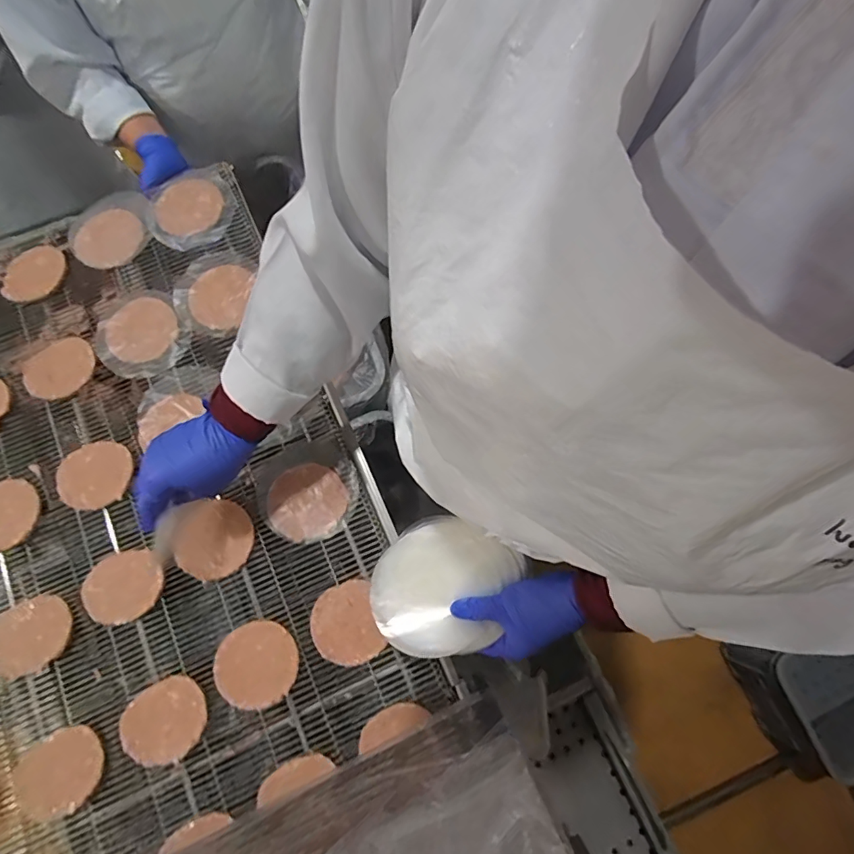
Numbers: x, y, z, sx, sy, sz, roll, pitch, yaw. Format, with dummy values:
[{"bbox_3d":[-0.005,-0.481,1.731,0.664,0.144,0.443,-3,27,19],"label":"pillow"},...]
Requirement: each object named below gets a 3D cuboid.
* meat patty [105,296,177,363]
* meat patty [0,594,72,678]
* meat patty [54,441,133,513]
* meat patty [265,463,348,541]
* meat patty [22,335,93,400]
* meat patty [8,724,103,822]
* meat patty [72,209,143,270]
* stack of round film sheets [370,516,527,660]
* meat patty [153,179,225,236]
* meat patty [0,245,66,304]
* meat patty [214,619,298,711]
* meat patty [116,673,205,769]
[{"bbox_3d":[-0.378,-0.130,0.631,0.083,0.008,0.090,0,76,0],"label":"meat patty"},{"bbox_3d":[-0.454,0.239,0.548,0.092,0.005,0.079,-16,77,-3],"label":"meat patty"},{"bbox_3d":[-0.407,0.057,0.585,0.082,0.017,0.081,0,76,0],"label":"meat patty"},{"bbox_3d":[-0.145,0.090,0.579,0.092,0.009,0.085,0,76,0],"label":"meat patty"},{"bbox_3d":[-0.481,-0.077,0.621,0.086,0.006,0.082,0,76,0],"label":"meat patty"},{"bbox_3d":[-0.398,0.373,0.513,0.093,0.004,0.077,-37,79,-8],"label":"meat patty"},{"bbox_3d":[-0.442,-0.263,0.660,0.080,0.008,0.092,43,80,10],"label":"meat patty"},{"bbox_3d":[0.015,0.161,0.481,0.129,0.022,0.132,19,77,5],"label":"stack of round film sheets"},{"bbox_3d":[-0.333,-0.308,0.669,0.091,0.008,0.081,-35,79,-7],"label":"meat patty"},{"bbox_3d":[-0.540,-0.211,0.656,0.078,0.009,0.080,0,76,0],"label":"meat patty"},{"bbox_3d":[-0.193,0.269,0.545,0.090,0.017,0.087,0,76,0],"label":"meat patty"},{"bbox_3d":[-0.288,0.323,0.524,0.085,0.016,0.079,-39,79,-8],"label":"meat patty"}]

